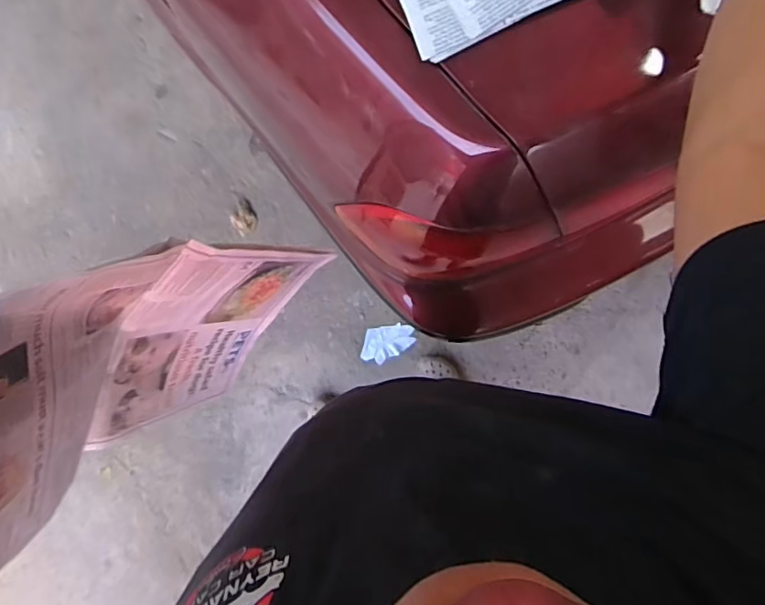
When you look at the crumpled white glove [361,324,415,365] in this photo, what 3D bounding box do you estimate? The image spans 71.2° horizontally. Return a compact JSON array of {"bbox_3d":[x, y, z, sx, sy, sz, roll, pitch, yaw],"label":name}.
[{"bbox_3d":[0.016,0.111,1.452,0.146,0.026,0.092,-11,83,5],"label":"crumpled white glove"}]

